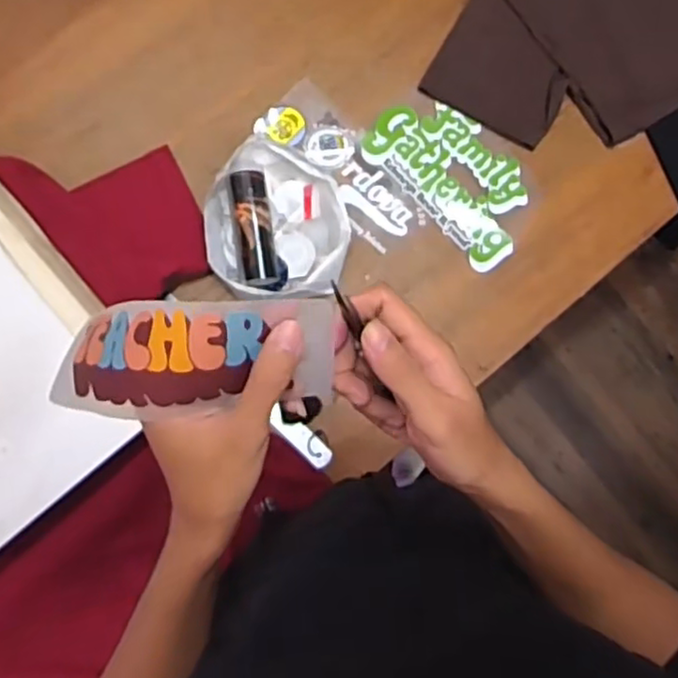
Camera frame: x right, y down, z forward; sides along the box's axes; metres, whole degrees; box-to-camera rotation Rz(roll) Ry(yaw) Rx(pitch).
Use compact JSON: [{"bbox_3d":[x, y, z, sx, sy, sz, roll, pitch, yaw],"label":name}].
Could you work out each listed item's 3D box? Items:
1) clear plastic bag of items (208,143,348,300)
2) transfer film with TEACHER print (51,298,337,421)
[{"bbox_3d":[-0.076,-0.142,0.835,0.168,0.057,0.192,-4,82,-2],"label":"clear plastic bag of items"},{"bbox_3d":[-0.078,0.009,0.354,0.153,0.046,0.056,-8,82,3],"label":"transfer film with TEACHER print"}]

